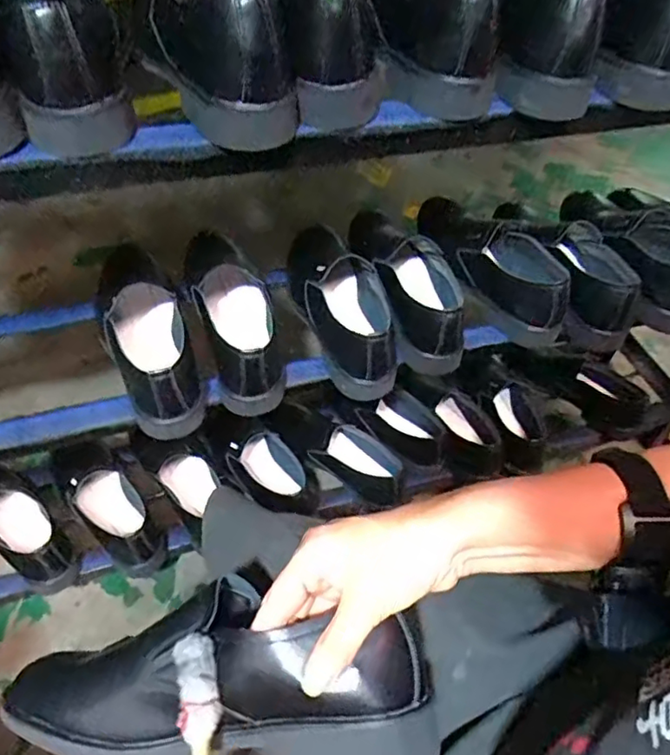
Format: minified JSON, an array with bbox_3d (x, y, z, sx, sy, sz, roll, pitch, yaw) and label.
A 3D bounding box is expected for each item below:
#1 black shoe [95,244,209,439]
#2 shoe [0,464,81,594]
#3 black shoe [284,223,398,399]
[{"bbox_3d":[-0.213,-0.060,0.664,0.095,0.081,0.265,-17,54,-18],"label":"black shoe"},{"bbox_3d":[-0.436,0.216,0.819,0.218,0.082,0.074,30,54,20],"label":"shoe"},{"bbox_3d":[0.008,-0.090,0.703,0.094,0.094,0.252,-10,52,-12],"label":"black shoe"}]

